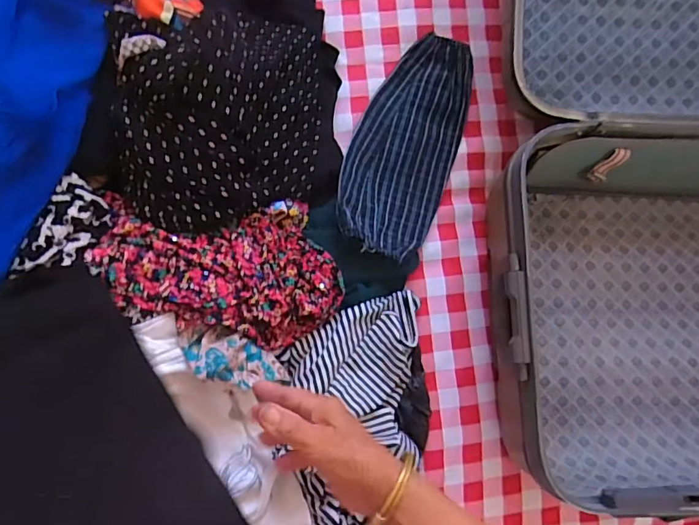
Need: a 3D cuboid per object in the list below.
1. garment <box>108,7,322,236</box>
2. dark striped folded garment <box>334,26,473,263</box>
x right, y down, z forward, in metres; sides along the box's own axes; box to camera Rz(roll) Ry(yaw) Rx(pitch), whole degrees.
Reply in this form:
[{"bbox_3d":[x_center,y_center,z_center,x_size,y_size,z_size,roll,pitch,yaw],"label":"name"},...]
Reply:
[{"bbox_3d":[-0.142,-0.171,0.573,0.251,0.100,0.264,-5,85,-8],"label":"garment"},{"bbox_3d":[0.082,-0.164,0.653,0.141,0.068,0.319,21,82,-5],"label":"dark striped folded garment"}]

